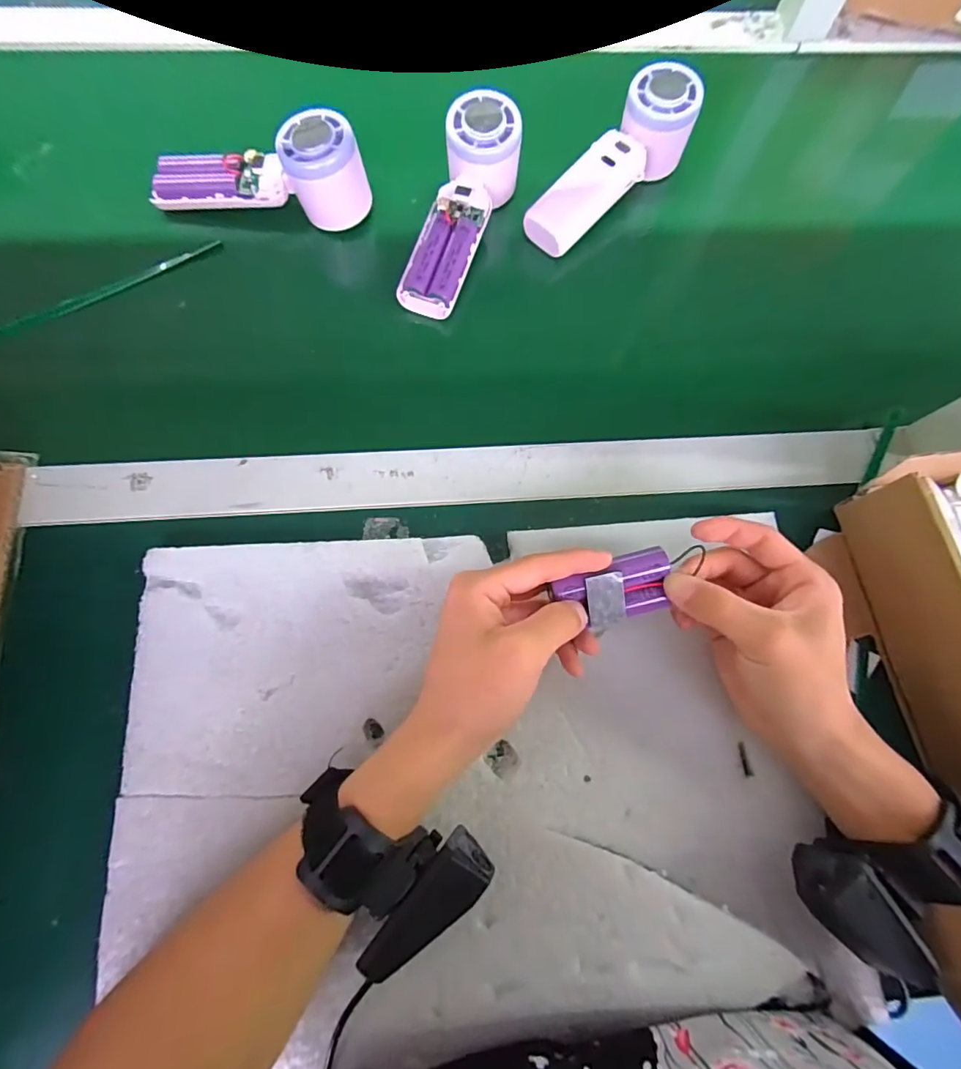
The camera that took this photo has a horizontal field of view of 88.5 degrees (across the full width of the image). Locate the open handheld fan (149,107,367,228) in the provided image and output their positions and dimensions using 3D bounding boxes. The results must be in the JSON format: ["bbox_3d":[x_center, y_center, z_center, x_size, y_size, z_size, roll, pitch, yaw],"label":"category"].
[{"bbox_3d":[-0.169,-0.274,0.378,0.161,0.066,0.047,1,74,-2],"label":"open handheld fan"}]

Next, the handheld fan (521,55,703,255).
[{"bbox_3d":[0.104,-0.293,0.397,0.168,0.042,0.052,-44,80,2],"label":"handheld fan"}]

